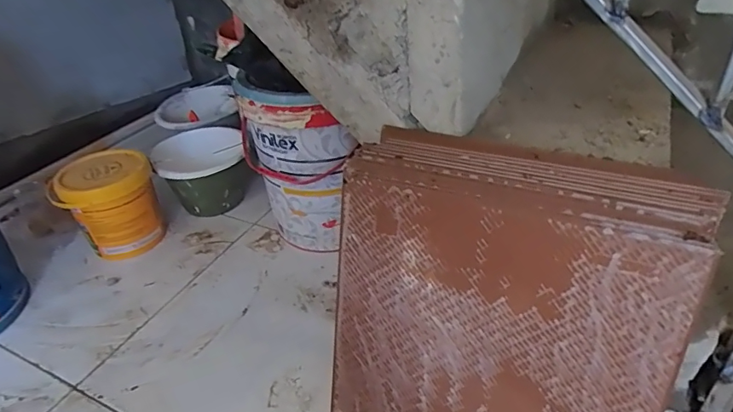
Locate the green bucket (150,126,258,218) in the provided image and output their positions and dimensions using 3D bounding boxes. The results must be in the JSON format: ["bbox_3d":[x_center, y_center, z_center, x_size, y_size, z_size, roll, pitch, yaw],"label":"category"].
[{"bbox_3d":[-0.402,-0.087,1.204,0.198,0.178,0.216,-2,35,2],"label":"green bucket"}]

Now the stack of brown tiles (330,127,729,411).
[{"bbox_3d":[0.161,0.151,0.633,0.386,0.422,0.114,14,22,21],"label":"stack of brown tiles"}]

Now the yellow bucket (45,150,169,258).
[{"bbox_3d":[-0.564,0.005,1.087,0.195,0.197,0.170,-18,38,-19],"label":"yellow bucket"}]

